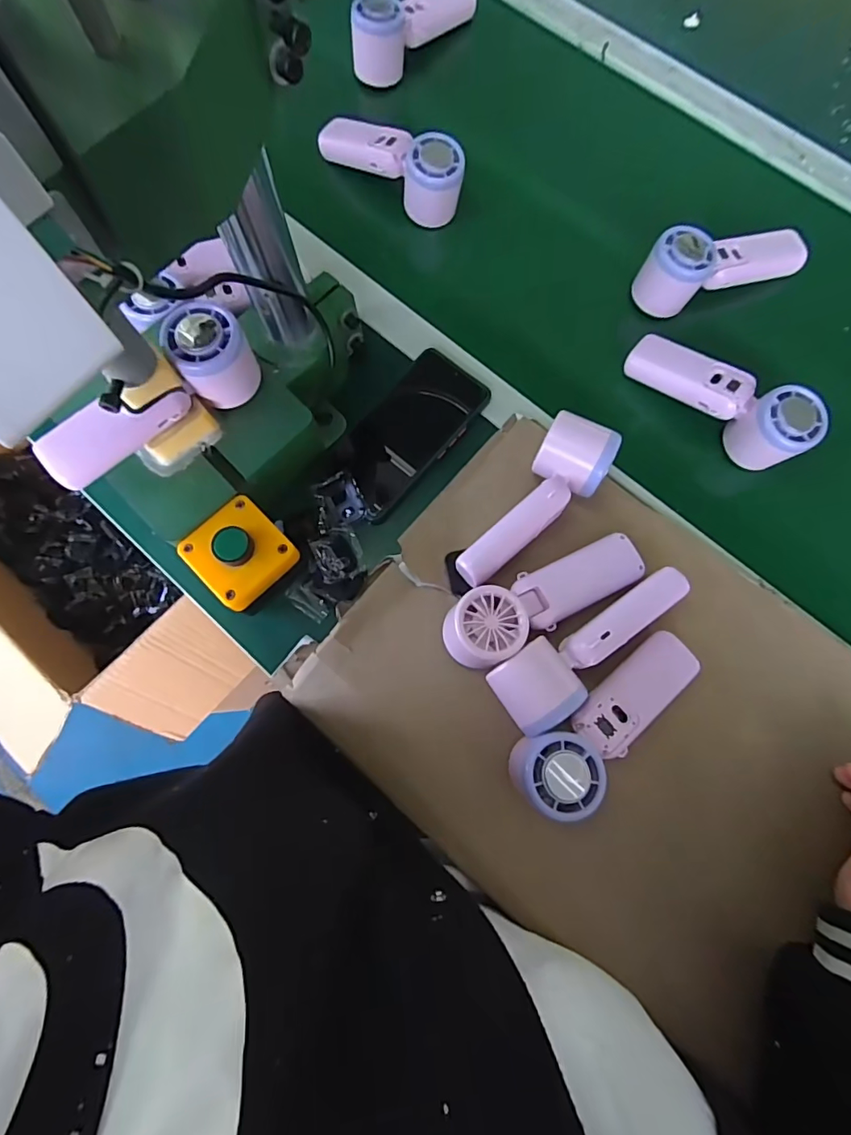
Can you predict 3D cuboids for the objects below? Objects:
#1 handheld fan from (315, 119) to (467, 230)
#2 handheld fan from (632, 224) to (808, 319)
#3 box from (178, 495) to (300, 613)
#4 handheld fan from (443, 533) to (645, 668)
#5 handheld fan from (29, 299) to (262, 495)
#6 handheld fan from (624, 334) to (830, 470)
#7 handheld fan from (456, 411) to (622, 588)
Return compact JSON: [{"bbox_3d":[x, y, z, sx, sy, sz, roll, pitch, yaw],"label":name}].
[{"bbox_3d":[-0.033,-0.417,0.505,0.162,0.049,0.056,38,81,9],"label":"handheld fan"},{"bbox_3d":[0.285,-0.295,0.474,0.162,0.048,0.050,-19,78,-3],"label":"handheld fan"},{"bbox_3d":[-0.146,-0.008,0.402,0.076,0.056,0.073,44,82,9],"label":"box"},{"bbox_3d":[0.093,0.020,0.383,0.163,0.047,0.050,-28,79,-5],"label":"handheld fan"},{"bbox_3d":[-0.201,-0.123,0.370,0.162,0.070,0.048,-38,80,-7],"label":"handheld fan"},{"bbox_3d":[0.258,-0.154,0.437,0.163,0.049,0.049,39,81,9],"label":"handheld fan"},{"bbox_3d":[0.094,-0.047,0.408,0.061,0.057,0.163,34,81,8],"label":"handheld fan"}]

